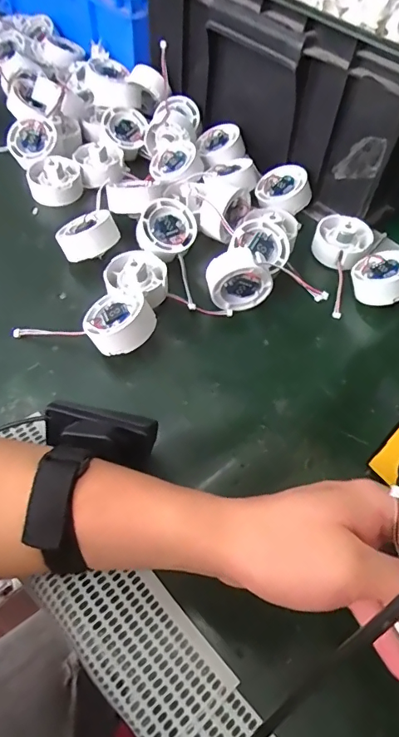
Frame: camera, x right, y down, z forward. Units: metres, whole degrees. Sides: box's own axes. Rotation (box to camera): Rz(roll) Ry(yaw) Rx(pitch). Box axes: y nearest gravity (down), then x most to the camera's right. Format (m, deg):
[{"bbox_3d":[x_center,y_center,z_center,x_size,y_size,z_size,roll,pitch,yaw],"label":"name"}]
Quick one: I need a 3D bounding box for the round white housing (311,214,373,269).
[{"bbox_3d":[0.142,-0.129,0.474,0.053,0.031,0.058,2,54,-3],"label":"round white housing"}]

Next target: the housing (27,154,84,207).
[{"bbox_3d":[-0.152,-0.201,0.503,0.054,0.027,0.054,2,54,-3],"label":"housing"}]

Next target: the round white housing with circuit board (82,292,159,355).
[{"bbox_3d":[-0.065,-0.039,0.386,0.055,0.025,0.055,-14,45,15],"label":"round white housing with circuit board"}]

